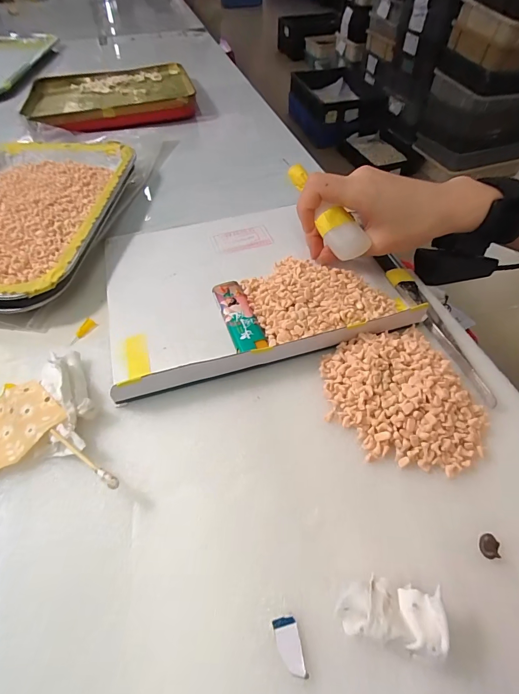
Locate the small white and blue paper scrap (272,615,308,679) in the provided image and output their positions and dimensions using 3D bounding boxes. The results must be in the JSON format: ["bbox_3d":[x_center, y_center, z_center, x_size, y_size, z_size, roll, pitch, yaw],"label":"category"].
[{"bbox_3d":[0.014,0.137,0.162,0.011,0.004,0.022,-9,53,-8],"label":"small white and blue paper scrap"}]

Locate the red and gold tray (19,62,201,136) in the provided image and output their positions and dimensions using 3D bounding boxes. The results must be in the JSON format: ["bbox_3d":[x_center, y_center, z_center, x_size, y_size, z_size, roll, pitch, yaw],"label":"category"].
[{"bbox_3d":[-0.233,-0.392,0.557,0.242,0.026,0.195,-13,53,-10],"label":"red and gold tray"}]

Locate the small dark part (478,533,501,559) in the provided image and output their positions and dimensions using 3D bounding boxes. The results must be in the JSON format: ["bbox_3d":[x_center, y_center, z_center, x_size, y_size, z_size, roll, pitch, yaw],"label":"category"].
[{"bbox_3d":[0.119,0.103,0.184,0.009,0.004,0.012,17,54,12],"label":"small dark part"}]

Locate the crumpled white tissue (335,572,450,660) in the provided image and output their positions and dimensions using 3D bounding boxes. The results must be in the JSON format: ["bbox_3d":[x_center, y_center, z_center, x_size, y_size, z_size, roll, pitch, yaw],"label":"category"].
[{"bbox_3d":[0.060,0.122,0.163,0.043,0.020,0.025,11,53,8],"label":"crumpled white tissue"}]

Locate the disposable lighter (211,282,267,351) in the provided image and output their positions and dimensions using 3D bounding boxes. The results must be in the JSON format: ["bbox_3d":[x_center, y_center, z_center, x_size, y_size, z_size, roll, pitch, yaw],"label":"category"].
[{"bbox_3d":[-0.016,-0.022,0.279,0.024,0.013,0.072,-16,54,-13],"label":"disposable lighter"}]

